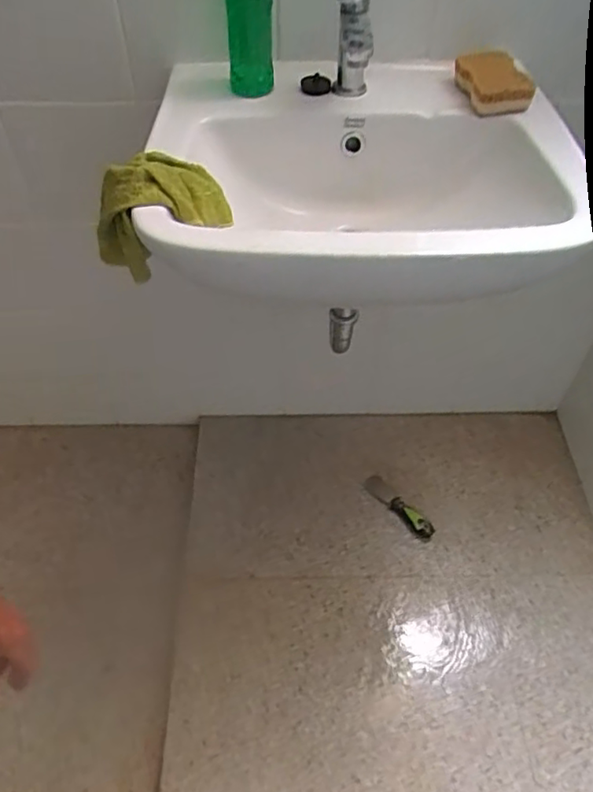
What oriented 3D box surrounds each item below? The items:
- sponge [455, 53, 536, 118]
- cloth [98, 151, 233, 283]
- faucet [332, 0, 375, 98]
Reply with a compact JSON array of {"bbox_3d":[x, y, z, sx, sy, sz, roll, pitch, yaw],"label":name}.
[{"bbox_3d":[0.246,-0.398,0.768,0.075,0.038,0.105,-9,51,-5],"label":"sponge"},{"bbox_3d":[-0.148,-0.193,0.663,0.153,0.125,0.074,-11,52,-10],"label":"cloth"},{"bbox_3d":[0.064,-0.401,0.716,0.045,0.132,0.121,2,51,4],"label":"faucet"}]

